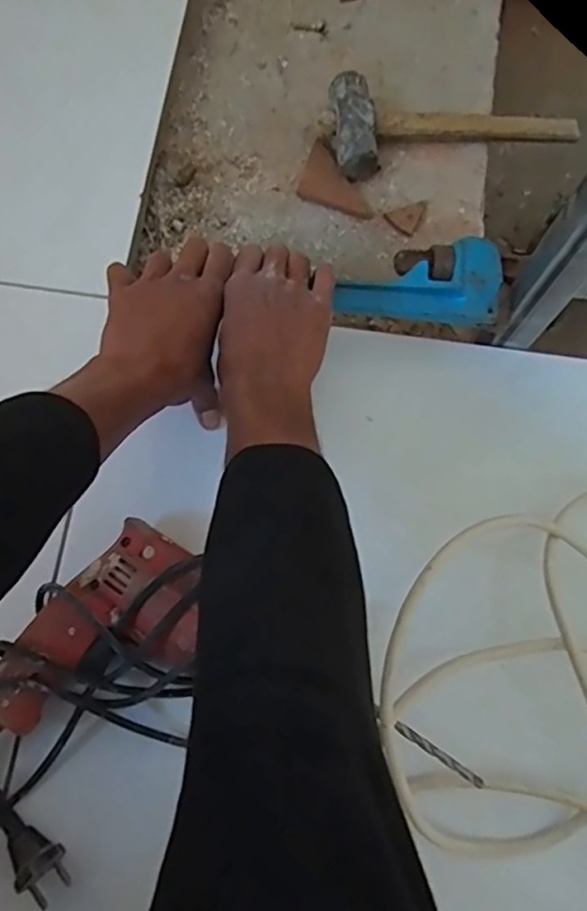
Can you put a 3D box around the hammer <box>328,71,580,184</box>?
[{"bbox_3d":[0.169,-0.362,0.671,0.268,0.041,0.108,-10,74,-4],"label":"hammer"}]

